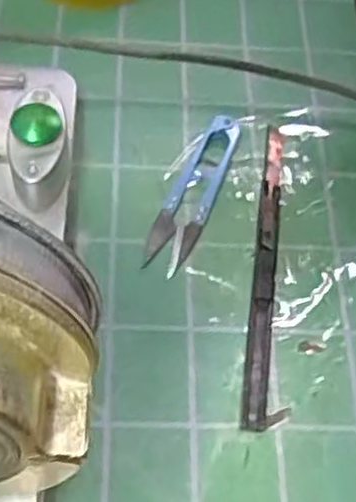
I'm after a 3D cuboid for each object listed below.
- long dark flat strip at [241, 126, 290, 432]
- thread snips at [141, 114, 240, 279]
[{"bbox_3d":[0.046,0.005,0.379,0.018,0.008,0.174,6,58,0],"label":"long dark flat strip"},{"bbox_3d":[0.010,-0.033,0.395,0.023,0.009,0.100,21,59,10],"label":"thread snips"}]

